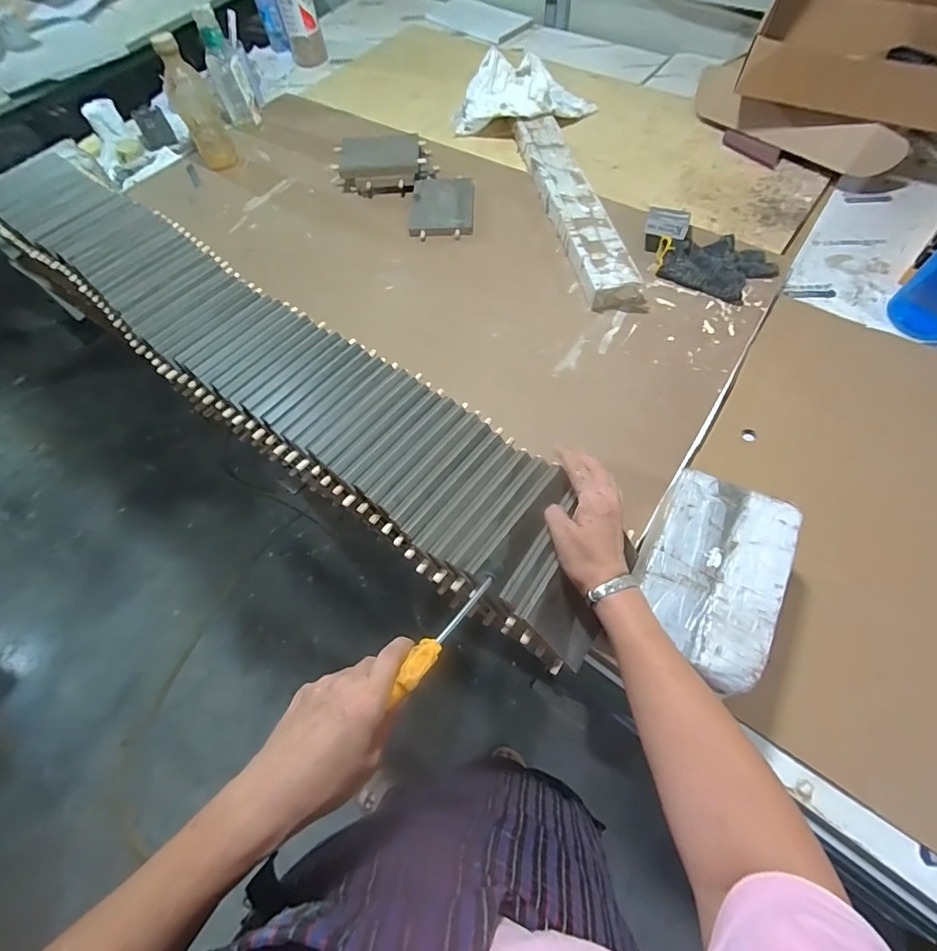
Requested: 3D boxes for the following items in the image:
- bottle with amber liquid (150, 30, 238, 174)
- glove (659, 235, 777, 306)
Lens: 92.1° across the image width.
[{"bbox_3d":[-0.536,-0.723,0.893,0.075,0.209,0.072,-28,66,-12],"label":"bottle with amber liquid"},{"bbox_3d":[0.418,-0.355,0.749,0.181,0.044,0.149,-38,68,-16],"label":"glove"}]

